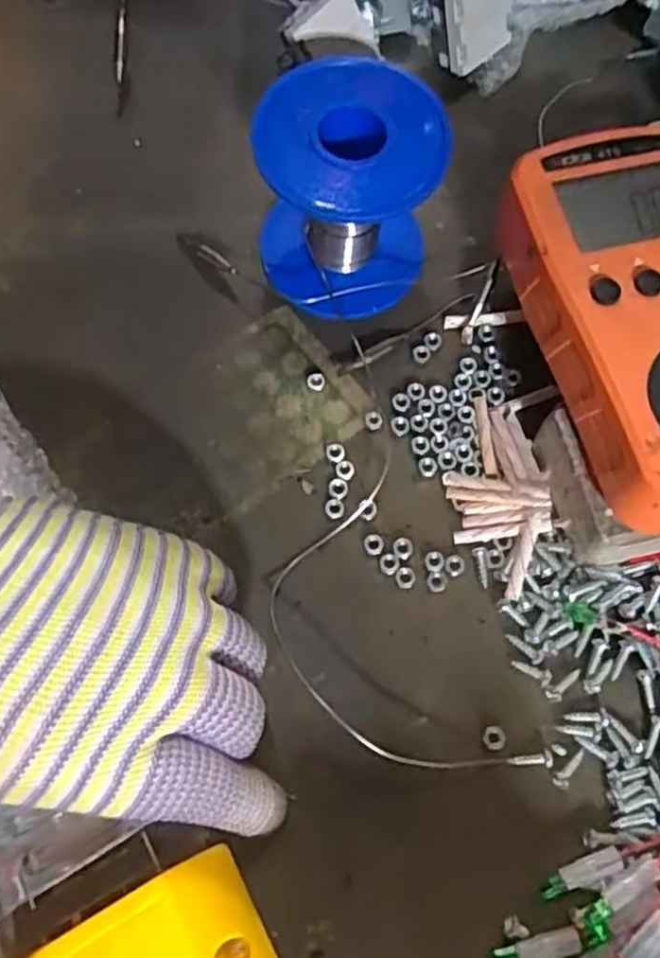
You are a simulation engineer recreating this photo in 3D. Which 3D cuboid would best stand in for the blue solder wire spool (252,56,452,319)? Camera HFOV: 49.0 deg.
[{"bbox_3d":[0.006,-0.104,0.266,0.066,0.069,0.060,-3,71,-1],"label":"blue solder wire spool"}]

